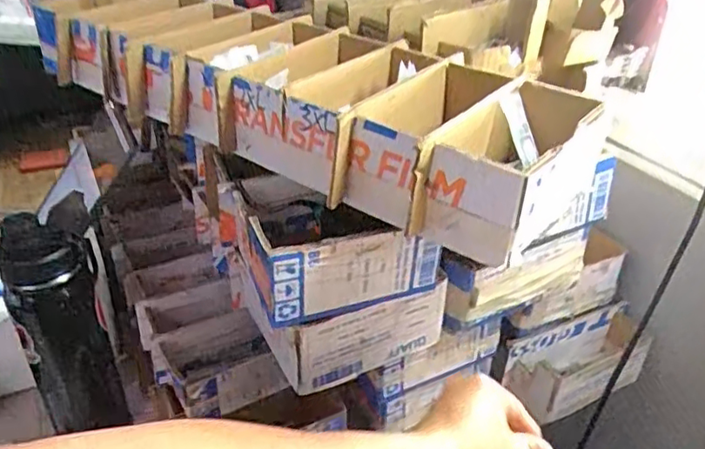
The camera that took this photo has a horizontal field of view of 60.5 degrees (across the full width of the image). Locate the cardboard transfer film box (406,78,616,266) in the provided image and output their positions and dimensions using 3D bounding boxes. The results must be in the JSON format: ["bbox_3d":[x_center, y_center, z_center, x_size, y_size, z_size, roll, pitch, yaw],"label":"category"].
[{"bbox_3d":[0.123,-0.047,0.464,0.087,0.073,0.178,25,40,31],"label":"cardboard transfer film box"}]

